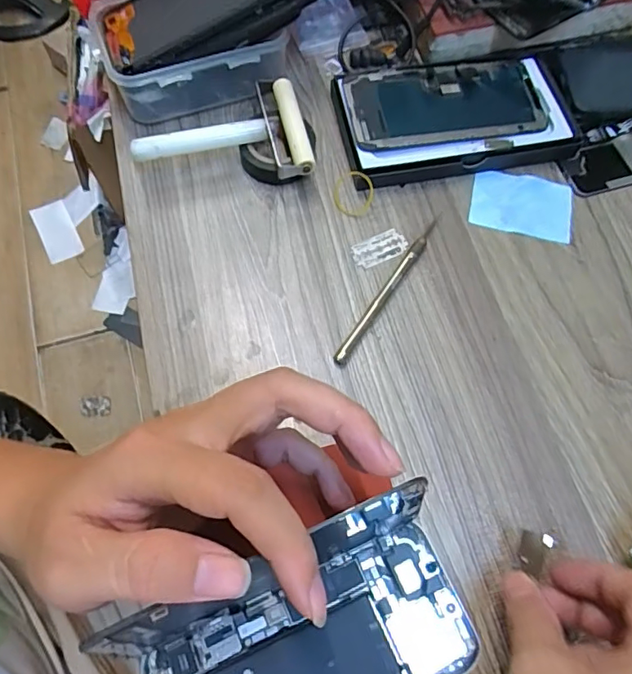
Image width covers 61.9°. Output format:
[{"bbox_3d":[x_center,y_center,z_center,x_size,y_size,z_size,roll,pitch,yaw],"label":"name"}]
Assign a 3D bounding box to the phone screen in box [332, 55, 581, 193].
[{"bbox_3d":[0.107,-0.170,0.410,0.171,0.023,0.095,-8,68,-4],"label":"phone screen in box"}]

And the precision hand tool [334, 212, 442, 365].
[{"bbox_3d":[0.052,-0.036,0.363,0.008,0.008,0.137,32,71,12],"label":"precision hand tool"}]

